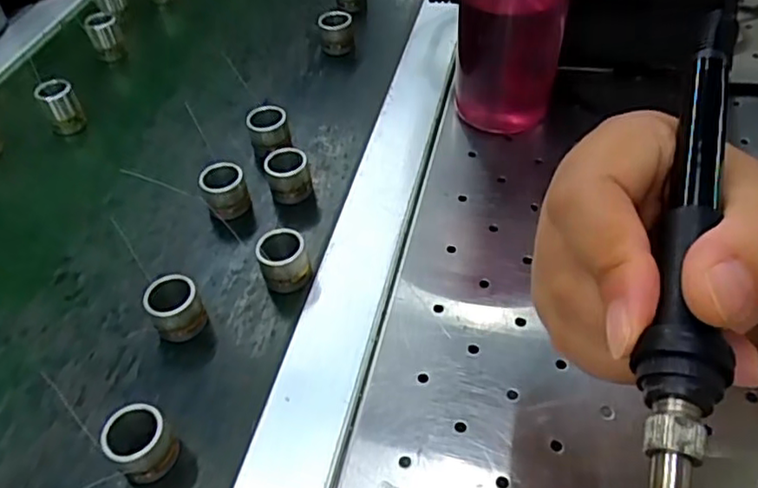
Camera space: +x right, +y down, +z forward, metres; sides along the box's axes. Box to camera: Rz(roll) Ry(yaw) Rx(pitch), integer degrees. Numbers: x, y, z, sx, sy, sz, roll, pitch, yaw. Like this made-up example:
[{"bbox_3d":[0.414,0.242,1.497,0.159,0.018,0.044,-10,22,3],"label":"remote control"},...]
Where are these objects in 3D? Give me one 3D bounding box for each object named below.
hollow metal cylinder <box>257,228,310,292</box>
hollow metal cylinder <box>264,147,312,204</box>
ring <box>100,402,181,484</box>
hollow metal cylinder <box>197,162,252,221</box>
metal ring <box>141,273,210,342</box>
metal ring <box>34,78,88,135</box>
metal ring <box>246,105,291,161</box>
[{"bbox_3d":[-0.048,0.009,0.324,0.023,0.027,0.023,-4,47,4],"label":"hollow metal cylinder"},{"bbox_3d":[-0.052,-0.039,0.370,0.024,0.026,0.024,-11,47,-3],"label":"hollow metal cylinder"},{"bbox_3d":[-0.097,0.082,0.263,0.023,0.027,0.024,-4,47,4],"label":"ring"},{"bbox_3d":[-0.088,-0.030,0.367,0.024,0.026,0.024,-4,47,4],"label":"hollow metal cylinder"},{"bbox_3d":[-0.098,0.032,0.310,0.023,0.027,0.021,-4,47,4],"label":"metal ring"},{"bbox_3d":[-0.216,-0.091,0.438,0.022,0.039,0.022,-4,47,4],"label":"metal ring"},{"bbox_3d":[-0.069,-0.070,0.402,0.024,0.027,0.024,-4,47,4],"label":"metal ring"}]

